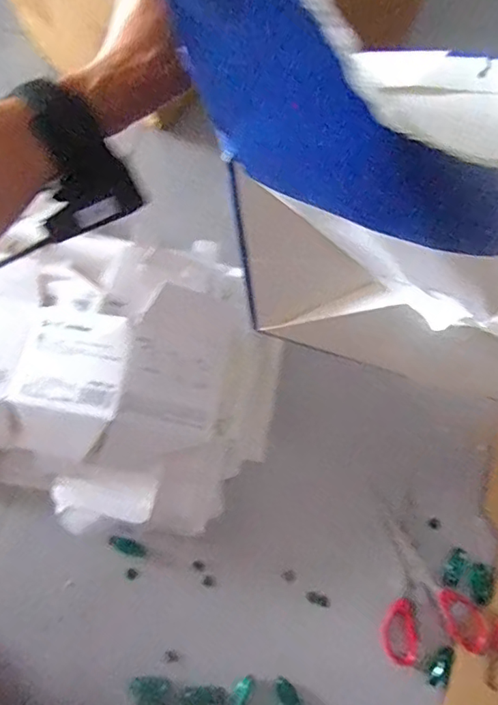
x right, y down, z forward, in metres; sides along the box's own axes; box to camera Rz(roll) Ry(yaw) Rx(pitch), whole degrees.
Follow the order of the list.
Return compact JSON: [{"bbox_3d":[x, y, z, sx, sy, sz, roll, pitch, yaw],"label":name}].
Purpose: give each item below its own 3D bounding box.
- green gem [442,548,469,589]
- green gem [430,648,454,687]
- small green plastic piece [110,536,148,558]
[{"bbox_3d":[0.198,0.206,0.498,0.016,0.005,0.036,31,78,7],"label":"green gem"},{"bbox_3d":[0.176,0.287,0.473,0.018,0.004,0.035,37,75,10],"label":"green gem"},{"bbox_3d":[-0.115,0.185,0.496,0.036,0.004,0.014,27,77,-12],"label":"small green plastic piece"}]

